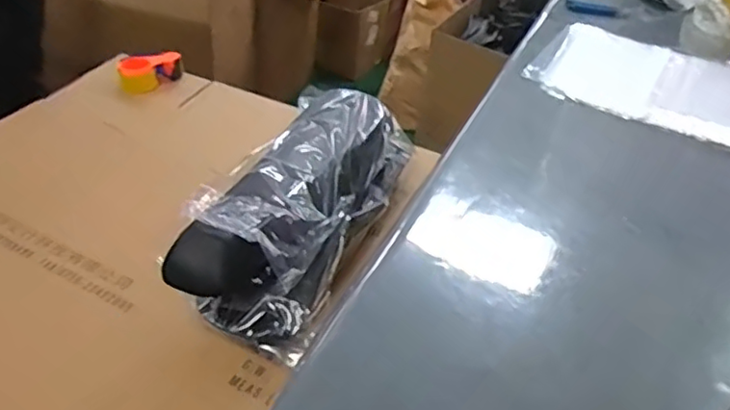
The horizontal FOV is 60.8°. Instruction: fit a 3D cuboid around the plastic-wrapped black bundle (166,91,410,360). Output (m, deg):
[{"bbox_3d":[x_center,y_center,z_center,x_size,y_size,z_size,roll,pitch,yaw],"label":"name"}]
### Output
[{"bbox_3d":[-0.114,-0.016,1.142,0.249,0.145,0.566,20,43,14],"label":"plastic-wrapped black bundle"}]

